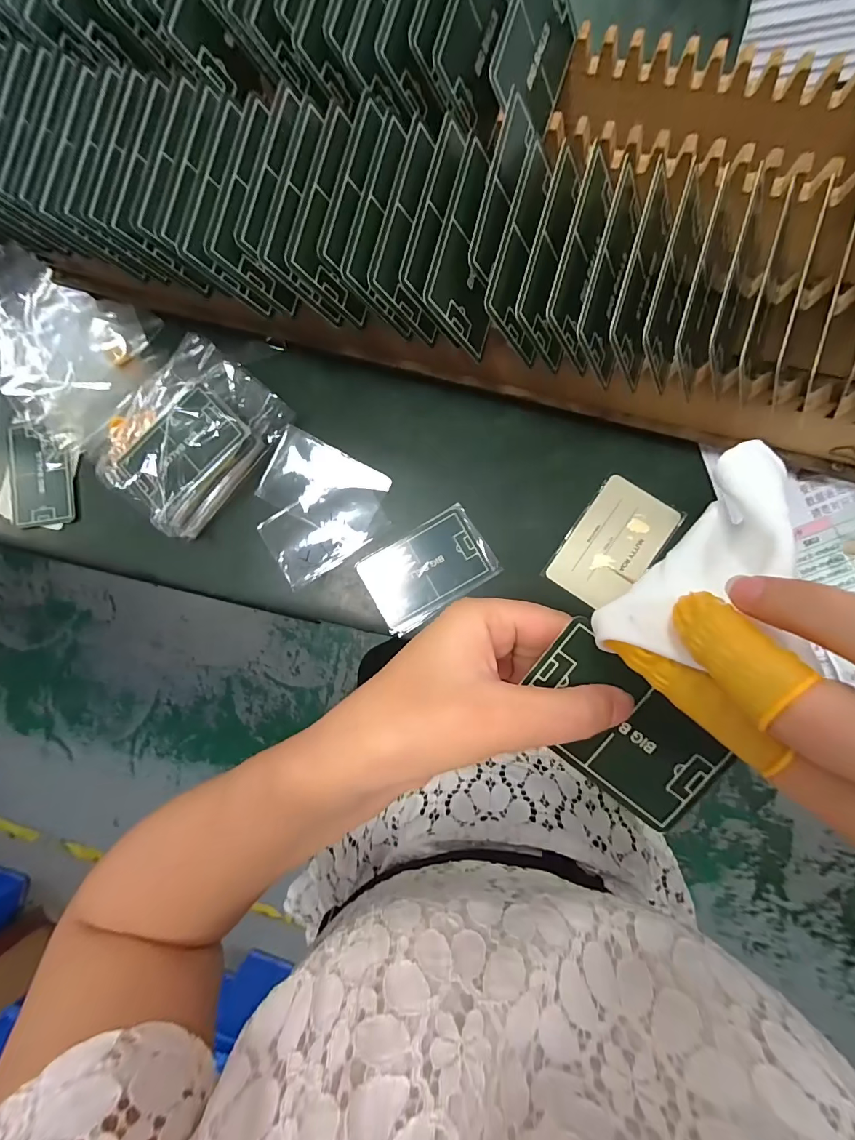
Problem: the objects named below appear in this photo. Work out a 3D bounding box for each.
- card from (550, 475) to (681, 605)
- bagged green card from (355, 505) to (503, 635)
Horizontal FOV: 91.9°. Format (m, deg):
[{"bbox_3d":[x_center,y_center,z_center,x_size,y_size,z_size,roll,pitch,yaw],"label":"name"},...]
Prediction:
[{"bbox_3d":[0.126,-0.017,0.281,0.053,0.004,0.083,34,92,10],"label":"card"},{"bbox_3d":[0.001,0.000,0.292,0.087,0.010,0.061,-31,86,4],"label":"bagged green card"}]

